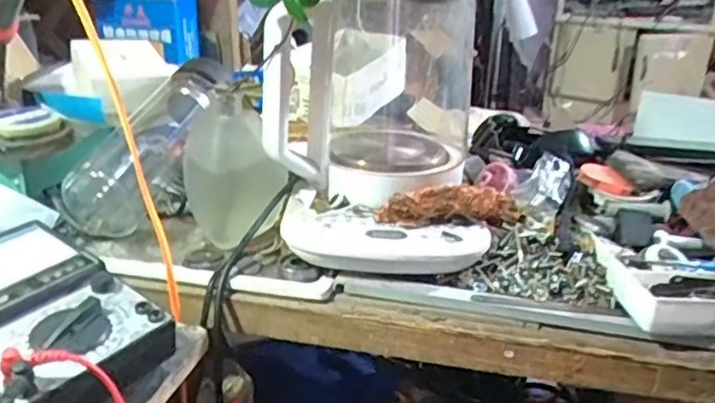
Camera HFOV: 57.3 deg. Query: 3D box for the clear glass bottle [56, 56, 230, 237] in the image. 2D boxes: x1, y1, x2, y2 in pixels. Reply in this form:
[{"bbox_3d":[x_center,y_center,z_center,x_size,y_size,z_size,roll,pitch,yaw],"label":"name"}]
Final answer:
[{"bbox_3d":[-0.202,-0.052,0.628,0.098,0.085,0.200,7,44,11],"label":"clear glass bottle"}]

